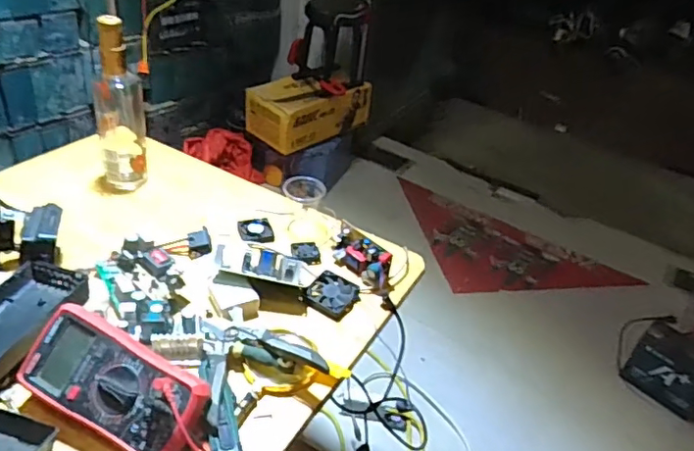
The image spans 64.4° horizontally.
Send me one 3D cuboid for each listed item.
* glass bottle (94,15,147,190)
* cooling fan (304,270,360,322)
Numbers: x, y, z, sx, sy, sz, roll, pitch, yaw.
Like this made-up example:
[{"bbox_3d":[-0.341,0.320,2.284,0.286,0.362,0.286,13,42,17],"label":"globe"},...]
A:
[{"bbox_3d":[-0.356,-0.185,0.863,0.072,0.258,0.083,-5,38,-18],"label":"glass bottle"},{"bbox_3d":[-0.021,0.093,0.743,0.063,0.017,0.063,27,39,25],"label":"cooling fan"}]

